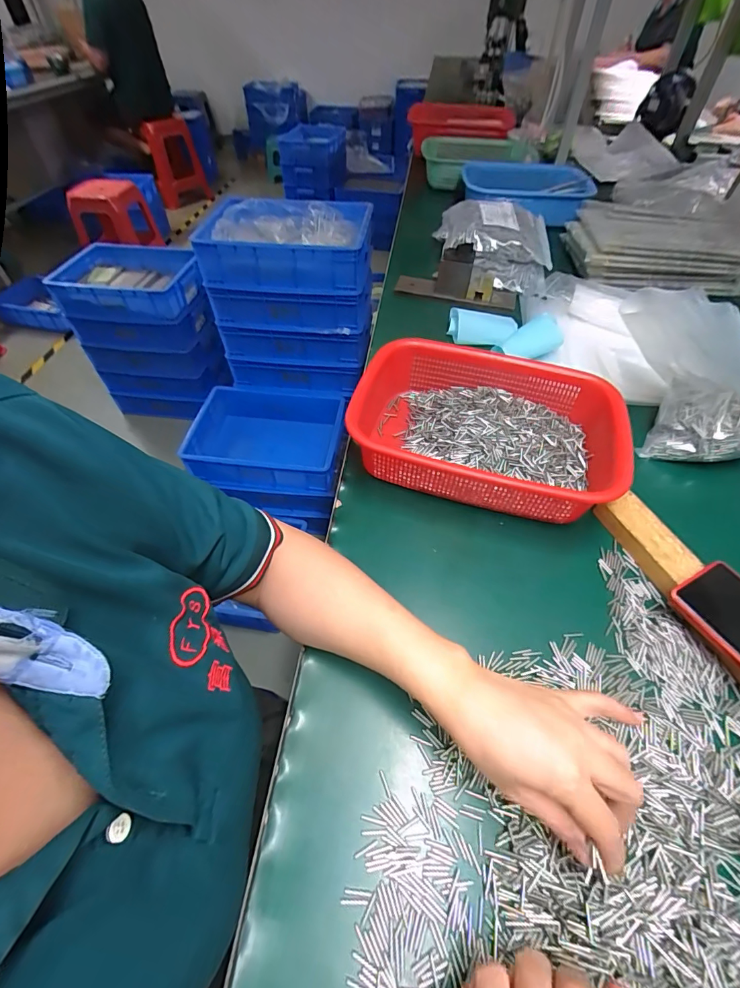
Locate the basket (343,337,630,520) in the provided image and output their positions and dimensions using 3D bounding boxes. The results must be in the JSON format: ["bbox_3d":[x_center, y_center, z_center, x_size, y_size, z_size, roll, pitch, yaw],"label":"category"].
[{"bbox_3d":[0.128,-0.078,0.480,0.282,0.065,0.210,11,52,10],"label":"basket"}]

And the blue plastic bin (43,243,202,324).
[{"bbox_3d":[-0.785,-0.709,1.386,0.431,0.116,0.322,-2,51,0],"label":"blue plastic bin"}]

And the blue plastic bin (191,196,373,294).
[{"bbox_3d":[-0.211,-0.648,1.083,0.409,0.116,0.267,3,51,4],"label":"blue plastic bin"}]

